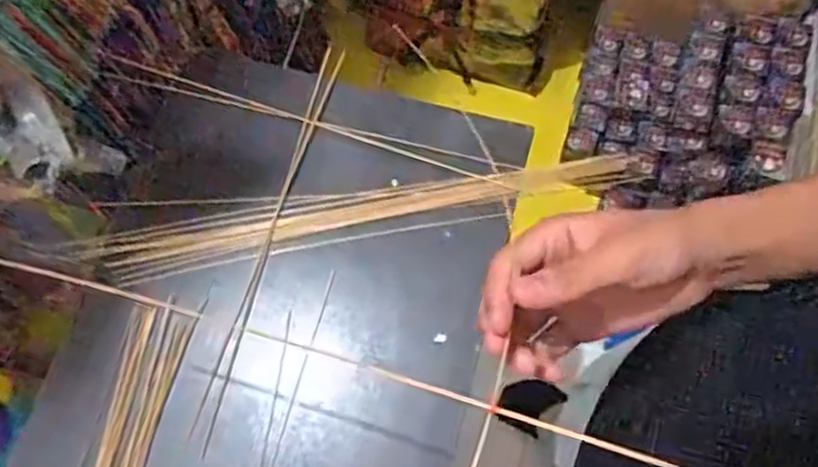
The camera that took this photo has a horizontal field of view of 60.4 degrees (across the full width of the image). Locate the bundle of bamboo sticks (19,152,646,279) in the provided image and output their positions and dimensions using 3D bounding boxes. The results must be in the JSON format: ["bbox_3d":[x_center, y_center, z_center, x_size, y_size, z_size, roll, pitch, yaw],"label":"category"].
[{"bbox_3d":[-0.053,-0.026,0.726,0.580,0.028,0.053,-12,71,-2],"label":"bundle of bamboo sticks"}]

